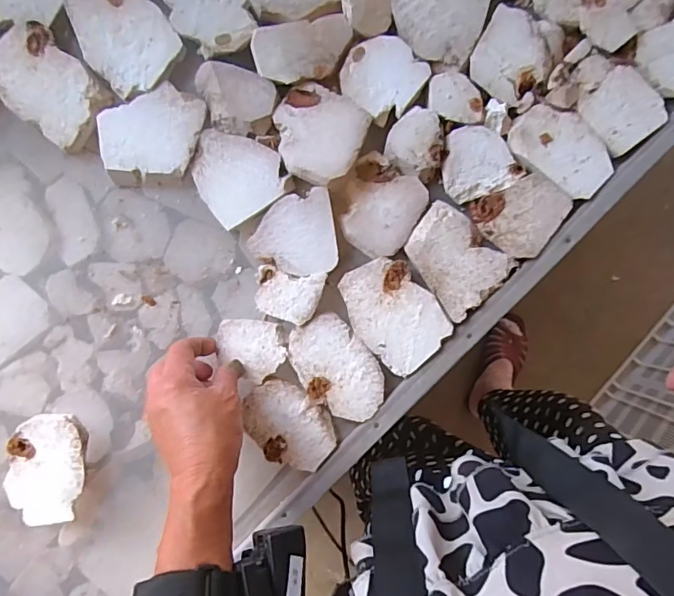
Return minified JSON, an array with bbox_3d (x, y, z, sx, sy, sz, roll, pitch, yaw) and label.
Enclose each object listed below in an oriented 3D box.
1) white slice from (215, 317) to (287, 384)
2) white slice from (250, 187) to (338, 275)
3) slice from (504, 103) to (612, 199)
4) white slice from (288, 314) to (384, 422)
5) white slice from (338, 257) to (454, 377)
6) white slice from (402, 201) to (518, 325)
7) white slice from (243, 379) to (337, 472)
[{"bbox_3d":[-0.074,0.045,0.432,0.057,0.009,0.053,-1,93,-2],"label":"white slice"},{"bbox_3d":[-0.037,-0.053,0.423,0.071,0.008,0.068,-9,93,-2],"label":"white slice"},{"bbox_3d":[0.196,-0.130,0.433,0.089,0.013,0.058,39,91,-3],"label":"slice"},{"bbox_3d":[0.001,0.062,0.434,0.064,0.004,0.095,-28,93,-1],"label":"white slice"},{"bbox_3d":[0.048,0.013,0.430,0.069,0.006,0.097,-42,93,0],"label":"white slice"},{"bbox_3d":[0.101,-0.033,0.430,0.068,0.004,0.086,-44,93,0],"label":"white slice"},{"bbox_3d":[-0.043,0.113,0.438,0.084,0.005,0.061,35,91,-3],"label":"white slice"}]

